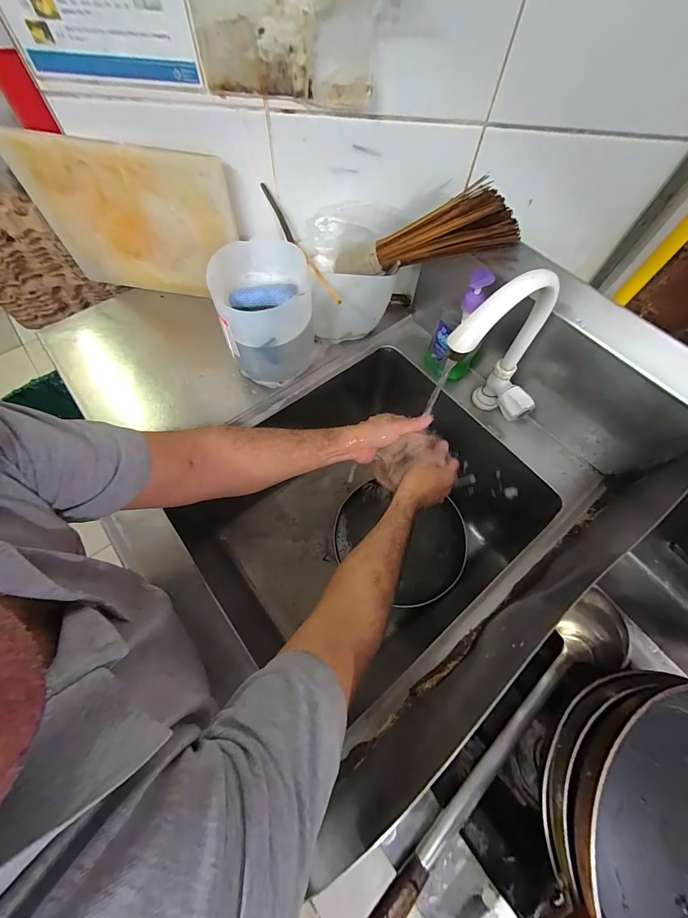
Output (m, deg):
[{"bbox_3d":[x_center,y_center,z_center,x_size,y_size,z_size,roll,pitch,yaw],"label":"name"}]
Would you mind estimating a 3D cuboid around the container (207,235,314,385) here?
[{"bbox_3d":[-0.126,-0.235,0.574,0.142,0.167,0.157,3,65,-1],"label":"container"}]

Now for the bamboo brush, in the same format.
[{"bbox_3d":[0.110,-0.337,0.534,0.288,0.086,0.047,4,60,34],"label":"bamboo brush"}]

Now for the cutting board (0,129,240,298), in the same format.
[{"bbox_3d":[-0.357,-0.401,0.599,0.339,0.246,0.018,7,65,1],"label":"cutting board"}]

